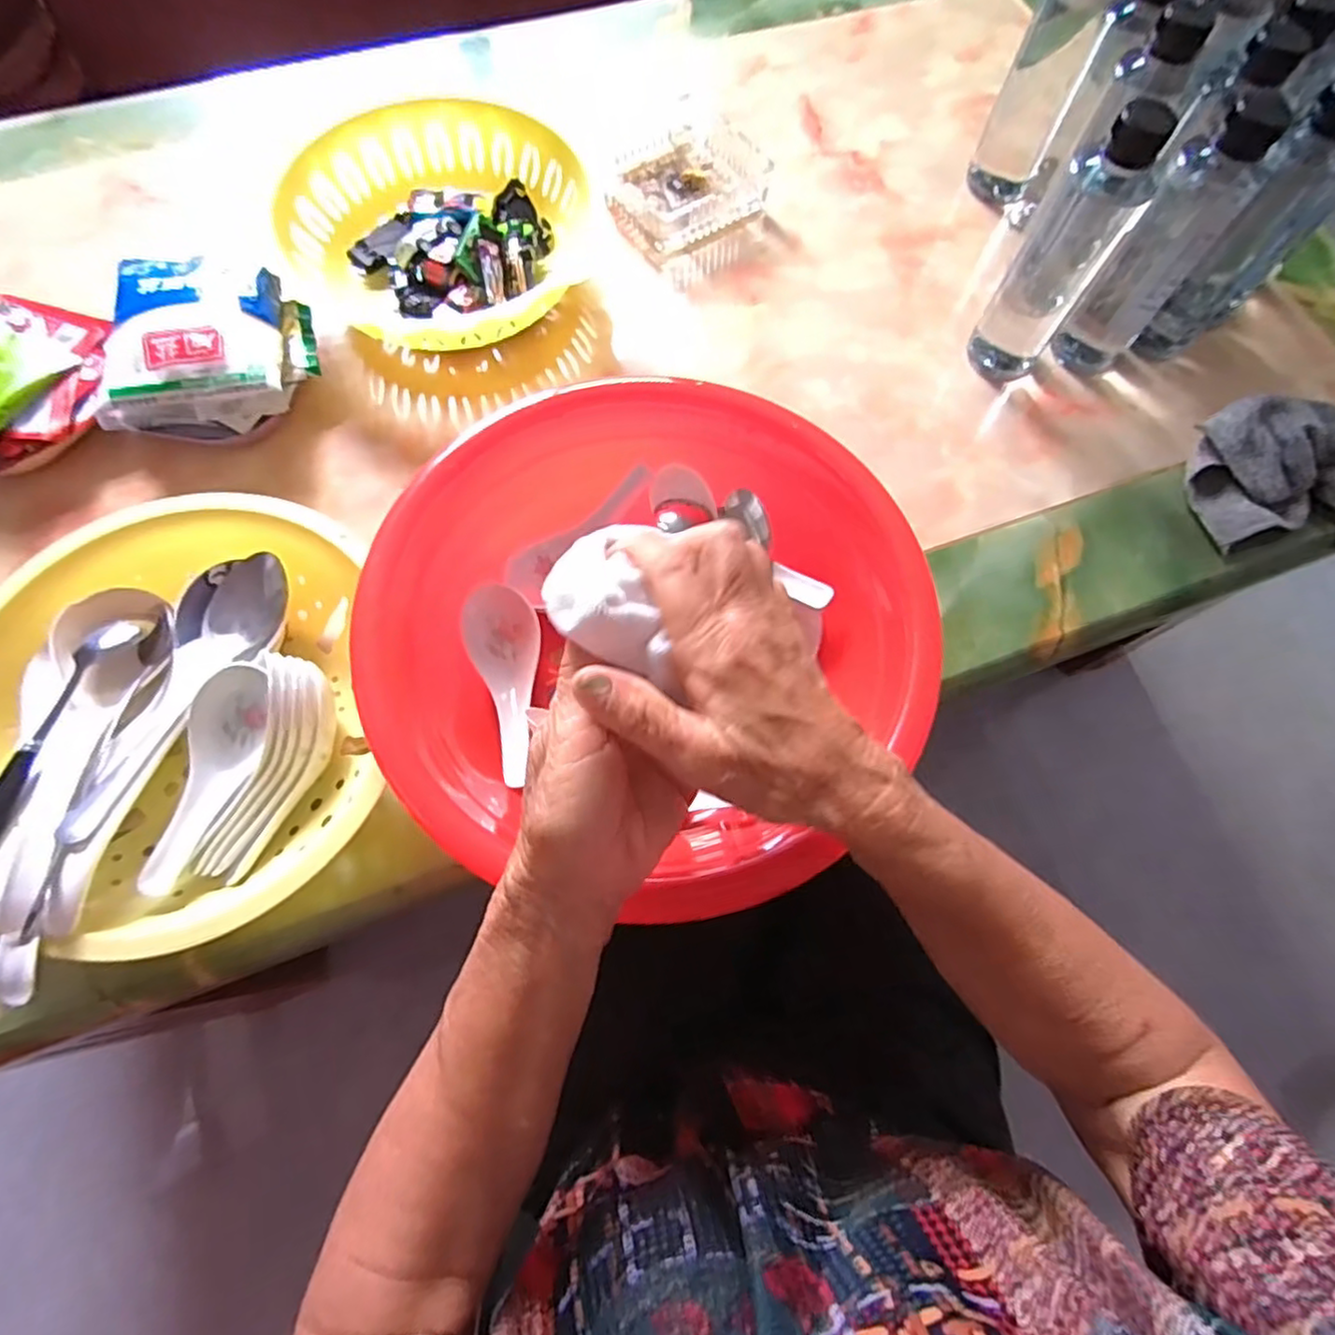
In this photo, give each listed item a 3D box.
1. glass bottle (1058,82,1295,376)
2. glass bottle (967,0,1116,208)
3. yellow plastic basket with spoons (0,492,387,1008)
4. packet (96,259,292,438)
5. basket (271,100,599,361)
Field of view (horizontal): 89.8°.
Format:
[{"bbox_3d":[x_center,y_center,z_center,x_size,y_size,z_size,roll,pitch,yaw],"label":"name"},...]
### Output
[{"bbox_3d":[0.342,-0.290,0.464,0.052,0.173,0.050,40,74,12],"label":"glass bottle"},{"bbox_3d":[0.294,-0.460,0.523,0.050,0.170,0.049,19,71,5],"label":"glass bottle"},{"bbox_3d":[-0.284,0.030,0.384,0.219,0.075,0.251,-16,72,-7],"label":"yellow plastic basket with spoons"},{"bbox_3d":[-0.331,-0.230,0.483,0.123,0.059,0.128,-3,71,-3],"label":"packet"},{"bbox_3d":[-0.176,-0.344,0.527,0.221,0.055,0.212,30,72,9],"label":"basket"}]

